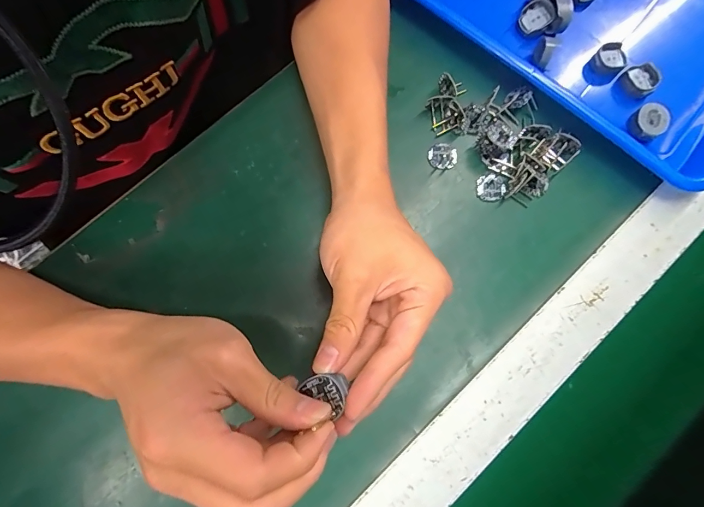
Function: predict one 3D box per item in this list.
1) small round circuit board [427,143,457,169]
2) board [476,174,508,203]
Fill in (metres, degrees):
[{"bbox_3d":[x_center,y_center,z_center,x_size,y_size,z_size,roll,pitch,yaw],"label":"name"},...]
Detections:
[{"bbox_3d":[0.077,-0.082,0.333,0.024,0.008,0.020,-3,79,-2],"label":"small round circuit board"},{"bbox_3d":[0.117,-0.055,0.331,0.024,0.004,0.023,-6,72,18],"label":"board"}]

